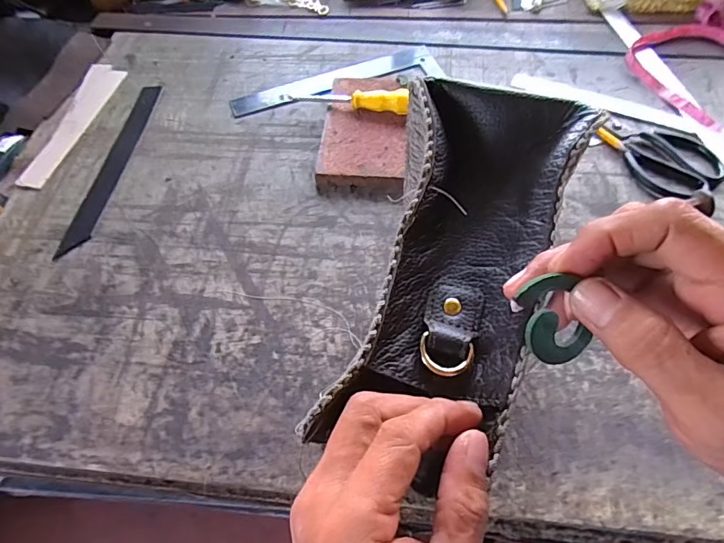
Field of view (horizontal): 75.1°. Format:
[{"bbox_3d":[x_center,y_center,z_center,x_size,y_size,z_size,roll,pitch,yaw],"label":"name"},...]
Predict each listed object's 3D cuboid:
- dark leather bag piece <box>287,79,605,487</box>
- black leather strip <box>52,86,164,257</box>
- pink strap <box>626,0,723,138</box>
[{"bbox_3d":[0.046,-0.004,0.235,0.085,0.035,0.195,16,74,13],"label":"dark leather bag piece"},{"bbox_3d":[-0.326,-0.147,0.627,0.040,0.004,0.295,1,58,8],"label":"black leather strip"},{"bbox_3d":[0.505,-0.295,0.645,0.254,0.024,0.194,-27,61,-12],"label":"pink strap"}]

